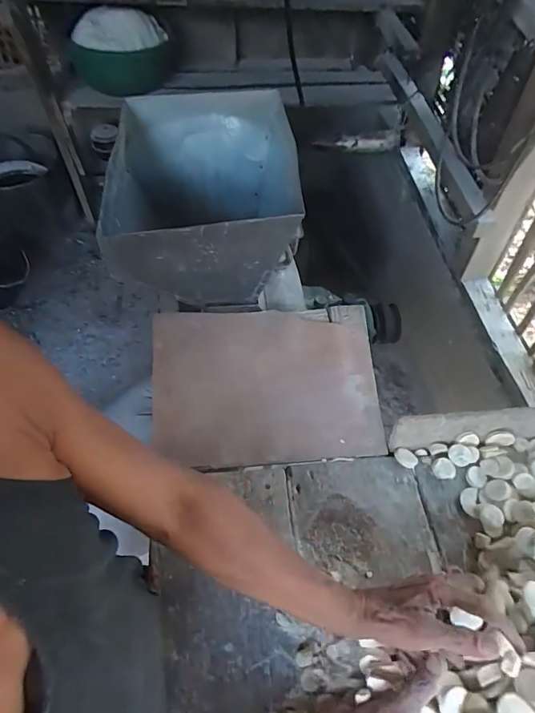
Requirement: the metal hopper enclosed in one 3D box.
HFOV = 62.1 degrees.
[{"bbox_3d":[-0.085,-0.193,0.631,0.243,0.224,0.298,1,55,0],"label":"metal hopper"}]

